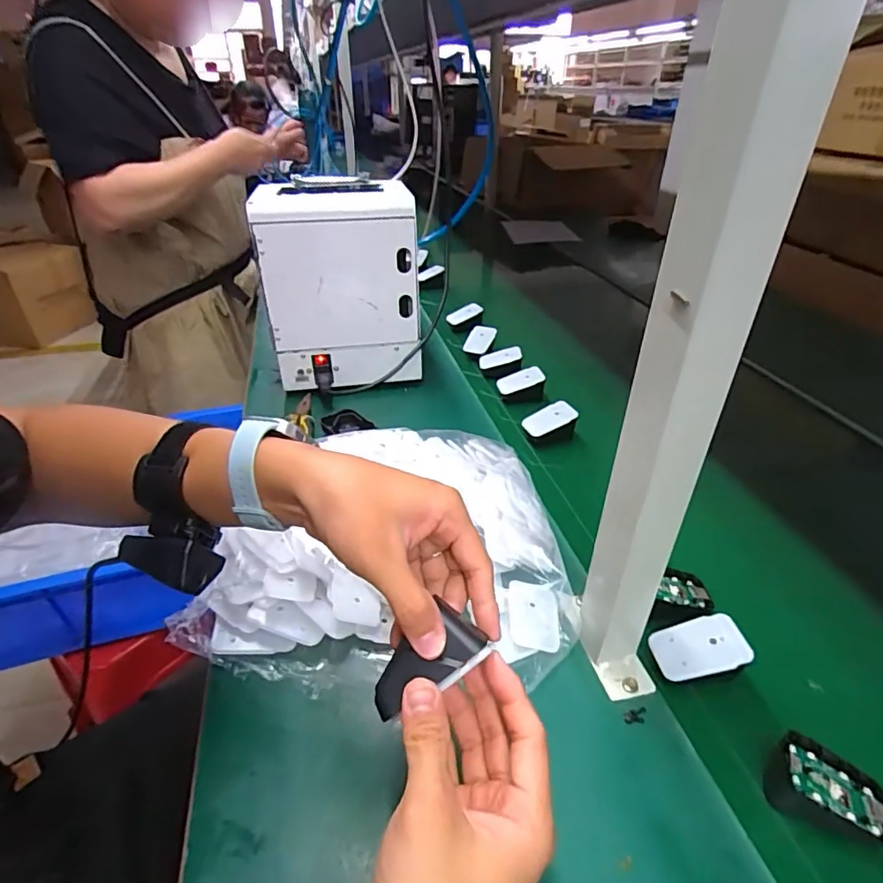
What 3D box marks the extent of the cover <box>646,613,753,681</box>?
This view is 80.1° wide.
[{"bbox_3d":[0.206,0.164,0.421,0.069,0.004,0.045,-22,41,4],"label":"cover"}]

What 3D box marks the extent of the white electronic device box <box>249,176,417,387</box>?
[{"bbox_3d":[-0.145,-0.229,0.801,0.212,0.284,0.167,-3,34,-5],"label":"white electronic device box"}]

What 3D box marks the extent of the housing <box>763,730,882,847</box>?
[{"bbox_3d":[0.255,0.229,0.349,0.070,0.034,0.043,18,40,24],"label":"housing"}]

